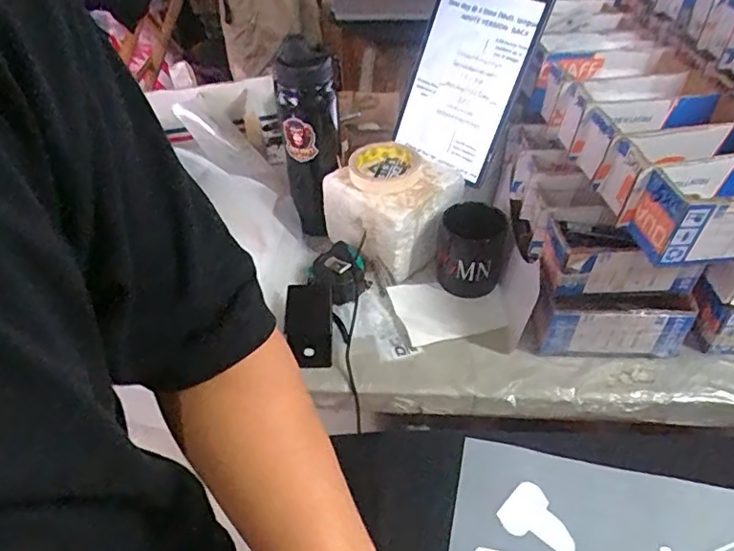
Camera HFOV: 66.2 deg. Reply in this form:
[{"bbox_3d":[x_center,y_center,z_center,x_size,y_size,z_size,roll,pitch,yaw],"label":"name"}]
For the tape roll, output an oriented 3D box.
[{"bbox_3d":[0.022,-0.139,0.741,0.091,0.025,0.092,-1,43,1],"label":"tape roll"}]

